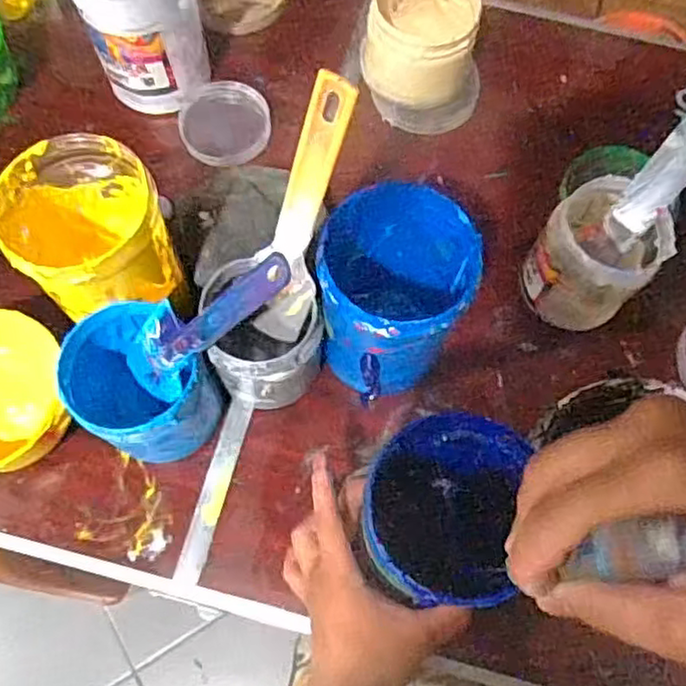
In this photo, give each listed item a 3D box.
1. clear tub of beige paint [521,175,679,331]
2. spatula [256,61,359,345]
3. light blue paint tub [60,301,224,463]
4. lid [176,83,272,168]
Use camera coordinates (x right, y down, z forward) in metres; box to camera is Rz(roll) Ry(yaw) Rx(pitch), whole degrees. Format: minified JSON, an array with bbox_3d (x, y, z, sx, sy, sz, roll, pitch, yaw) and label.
[{"bbox_3d":[0.187,-0.063,0.505,0.078,0.081,0.083,0,71,0],"label":"clear tub of beige paint"},{"bbox_3d":[-0.028,-0.067,0.404,0.039,0.202,0.009,30,50,9],"label":"spatula"},{"bbox_3d":[-0.135,0.030,0.454,0.089,0.085,0.083,0,71,0],"label":"light blue paint tub"},{"bbox_3d":[-0.102,-0.194,0.592,0.080,0.018,0.079,0,71,0],"label":"lid"}]

